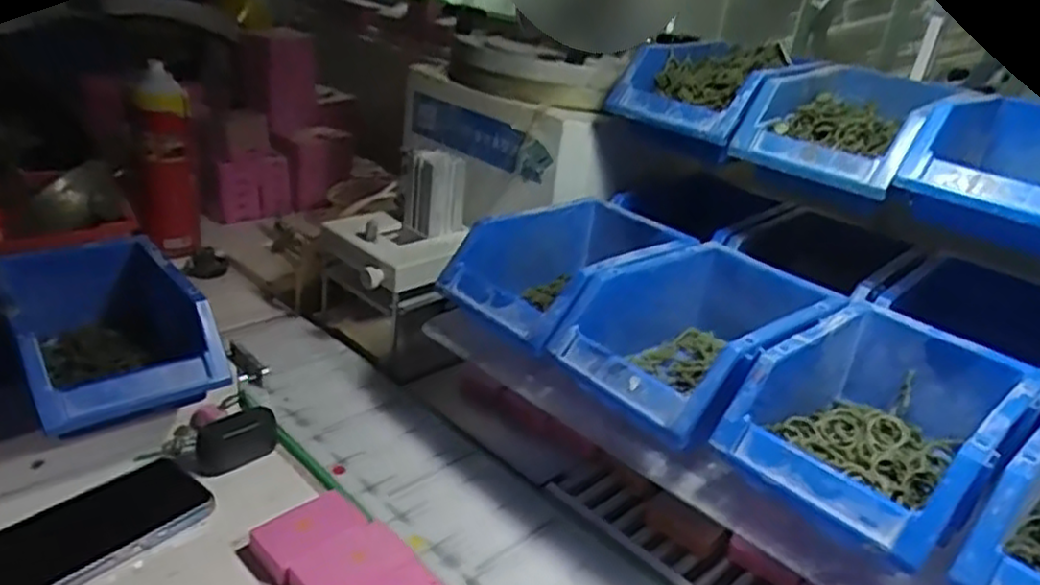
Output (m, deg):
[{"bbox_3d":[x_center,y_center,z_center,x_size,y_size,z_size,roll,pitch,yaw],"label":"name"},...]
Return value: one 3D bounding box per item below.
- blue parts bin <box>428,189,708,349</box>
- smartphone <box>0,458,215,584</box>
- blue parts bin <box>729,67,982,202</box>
[{"bbox_3d":[0.048,-0.019,0.611,0.201,0.073,0.130,-15,34,-40],"label":"blue parts bin"},{"bbox_3d":[-0.294,0.164,0.494,0.084,0.018,0.154,12,25,35],"label":"smartphone"},{"bbox_3d":[0.276,-0.137,0.593,0.122,0.059,0.194,28,32,37],"label":"blue parts bin"}]

